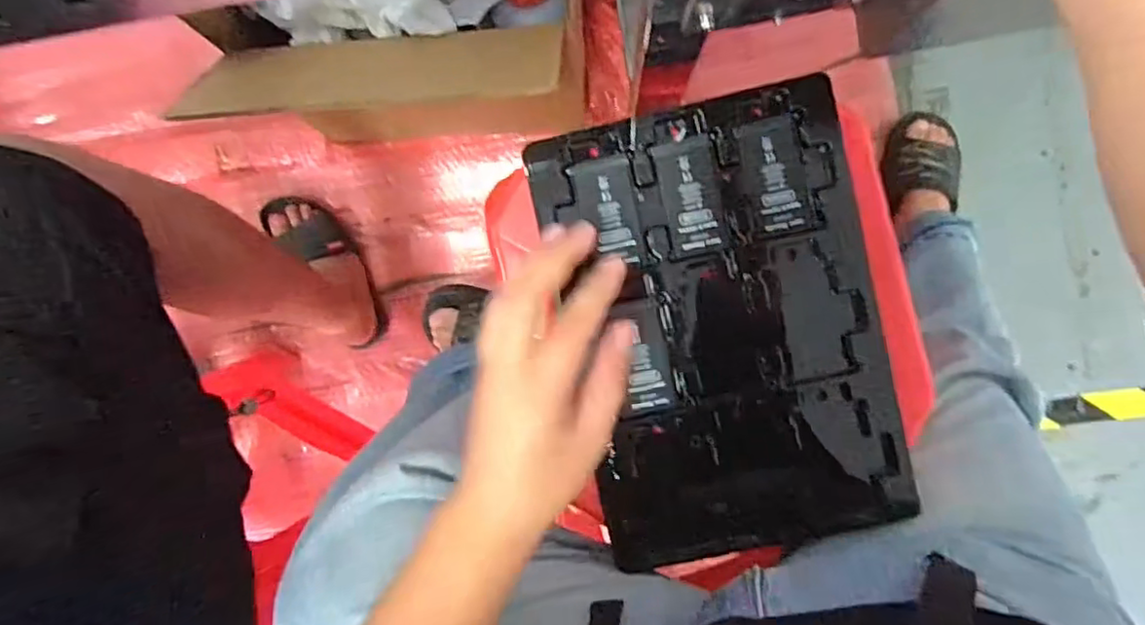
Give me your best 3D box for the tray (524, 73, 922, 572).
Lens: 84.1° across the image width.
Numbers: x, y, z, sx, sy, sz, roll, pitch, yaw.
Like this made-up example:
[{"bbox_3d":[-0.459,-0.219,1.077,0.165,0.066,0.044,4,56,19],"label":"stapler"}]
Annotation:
[{"bbox_3d":[0.112,0.013,0.470,0.224,0.011,0.327,-13,92,3],"label":"tray"}]

